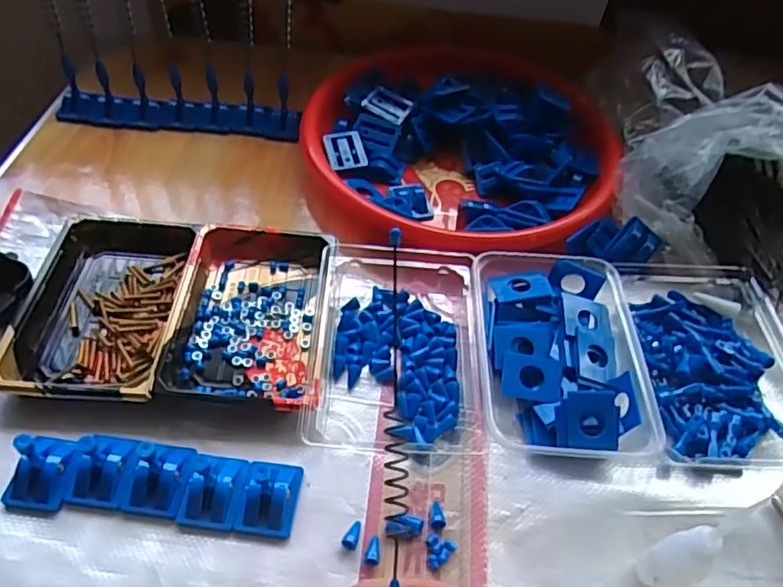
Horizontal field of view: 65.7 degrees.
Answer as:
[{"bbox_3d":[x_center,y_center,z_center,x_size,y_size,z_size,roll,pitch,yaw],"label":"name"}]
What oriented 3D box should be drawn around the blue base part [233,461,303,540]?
[{"bbox_3d":[-0.074,0.123,0.368,0.033,0.017,0.043,8,50,1],"label":"blue base part"}]

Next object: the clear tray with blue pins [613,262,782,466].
[{"bbox_3d":[0.241,0.039,0.453,0.118,0.032,0.177,1,50,-5],"label":"clear tray with blue pins"}]

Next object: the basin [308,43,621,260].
[{"bbox_3d":[0.066,-0.154,0.580,0.287,0.056,0.275,3,50,-3],"label":"basin"}]

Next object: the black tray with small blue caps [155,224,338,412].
[{"bbox_3d":[-0.101,0.013,0.447,0.109,0.024,0.156,3,50,-2],"label":"black tray with small blue caps"}]

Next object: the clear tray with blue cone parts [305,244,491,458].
[{"bbox_3d":[0.006,0.023,0.448,0.119,0.031,0.185,4,50,-2],"label":"clear tray with blue cone parts"}]

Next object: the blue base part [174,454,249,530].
[{"bbox_3d":[-0.107,0.116,0.365,0.034,0.016,0.044,7,50,1],"label":"blue base part"}]

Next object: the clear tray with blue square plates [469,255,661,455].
[{"bbox_3d":[0.117,0.039,0.440,0.114,0.034,0.155,7,50,1],"label":"clear tray with blue square plates"}]

